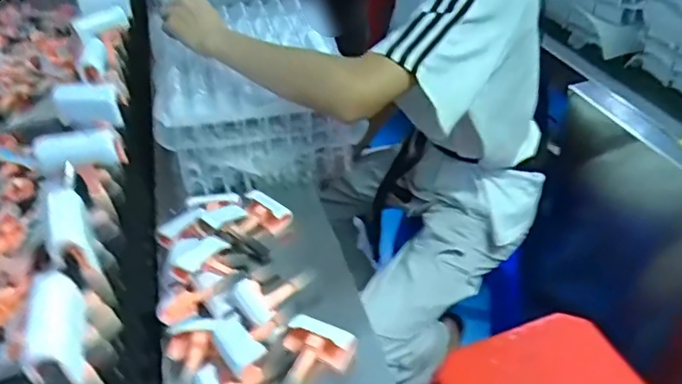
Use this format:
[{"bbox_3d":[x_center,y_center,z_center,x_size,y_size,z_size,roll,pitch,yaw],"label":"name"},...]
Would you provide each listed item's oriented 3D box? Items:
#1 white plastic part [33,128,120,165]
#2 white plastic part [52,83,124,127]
[{"bbox_3d":[-0.266,-0.045,0.570,0.074,0.031,0.022,-5,34,-18],"label":"white plastic part"},{"bbox_3d":[-0.297,-0.100,0.663,0.077,0.044,0.033,-1,36,9],"label":"white plastic part"}]

